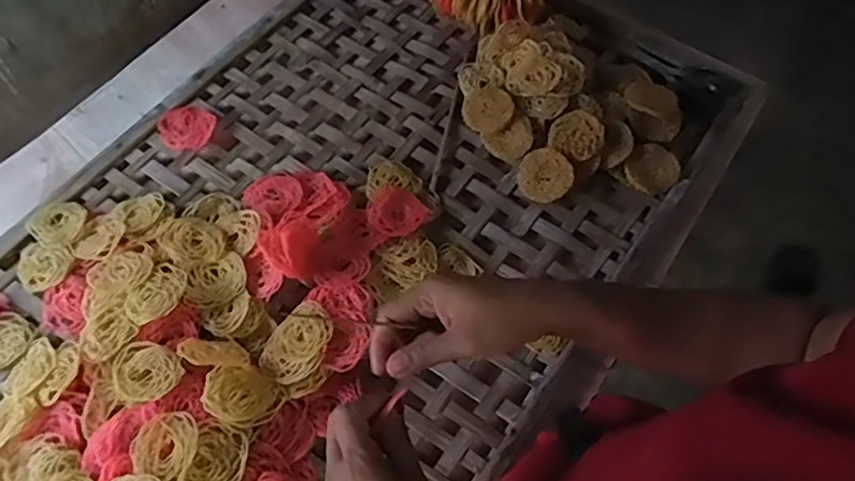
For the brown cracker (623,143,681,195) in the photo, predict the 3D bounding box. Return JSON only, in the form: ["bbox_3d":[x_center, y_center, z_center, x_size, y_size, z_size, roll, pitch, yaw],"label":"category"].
[{"bbox_3d":[0.298,-0.096,0.797,0.069,0.007,0.069,-38,85,-10],"label":"brown cracker"}]

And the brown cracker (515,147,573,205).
[{"bbox_3d":[0.152,-0.085,0.786,0.071,0.007,0.069,44,98,16],"label":"brown cracker"}]

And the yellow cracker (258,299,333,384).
[{"bbox_3d":[-0.143,0.116,0.670,0.064,0.025,0.089,38,68,14],"label":"yellow cracker"}]

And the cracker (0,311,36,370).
[{"bbox_3d":[-0.476,0.114,0.671,0.065,0.008,0.066,1,64,-3],"label":"cracker"}]

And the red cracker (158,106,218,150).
[{"bbox_3d":[-0.324,-0.152,0.810,0.072,0.014,0.069,1,64,-3],"label":"red cracker"}]

